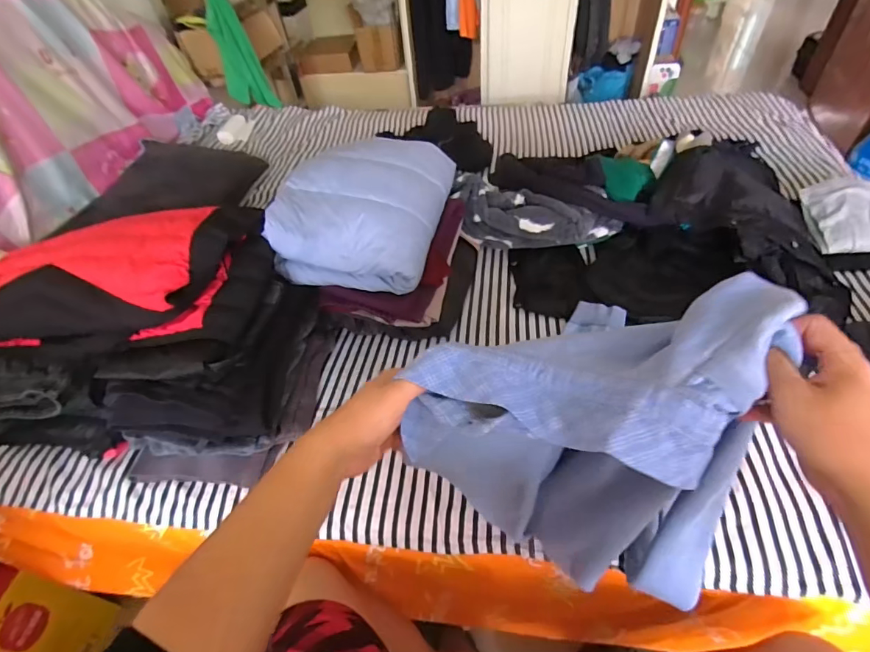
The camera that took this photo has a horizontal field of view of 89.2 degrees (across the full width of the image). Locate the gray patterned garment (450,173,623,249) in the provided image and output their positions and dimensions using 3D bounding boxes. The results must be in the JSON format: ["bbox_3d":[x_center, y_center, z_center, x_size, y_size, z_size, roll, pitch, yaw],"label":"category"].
[{"bbox_3d":[0.213,-0.223,0.965,0.347,0.140,0.109,10,48,15],"label":"gray patterned garment"}]

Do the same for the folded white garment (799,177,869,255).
[{"bbox_3d":[0.875,-0.221,0.889,0.209,0.040,0.167,8,73,17],"label":"folded white garment"}]

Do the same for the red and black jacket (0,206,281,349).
[{"bbox_3d":[-0.495,-0.079,0.672,0.481,0.127,0.201,0,47,7],"label":"red and black jacket"}]

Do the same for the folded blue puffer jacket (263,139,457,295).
[{"bbox_3d":[-0.116,-0.218,0.804,0.242,0.120,0.339,8,48,13],"label":"folded blue puffer jacket"}]

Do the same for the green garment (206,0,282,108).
[{"bbox_3d":[-0.698,-0.957,1.576,0.156,0.357,0.054,-15,47,-7],"label":"green garment"}]

